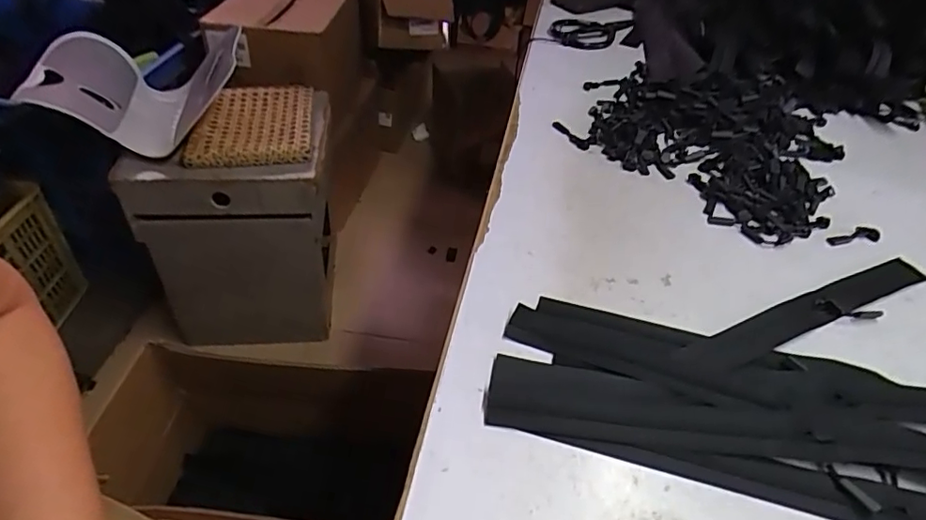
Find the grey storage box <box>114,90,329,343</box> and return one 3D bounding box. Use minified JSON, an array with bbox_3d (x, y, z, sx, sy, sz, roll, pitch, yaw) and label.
[{"bbox_3d":[-0.503,-0.095,1.325,0.383,0.489,0.345,-3,42,-8],"label":"grey storage box"}]

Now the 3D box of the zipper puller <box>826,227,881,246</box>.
[{"bbox_3d":[0.383,-0.023,0.551,0.056,0.006,0.016,-9,43,-15],"label":"zipper puller"}]

